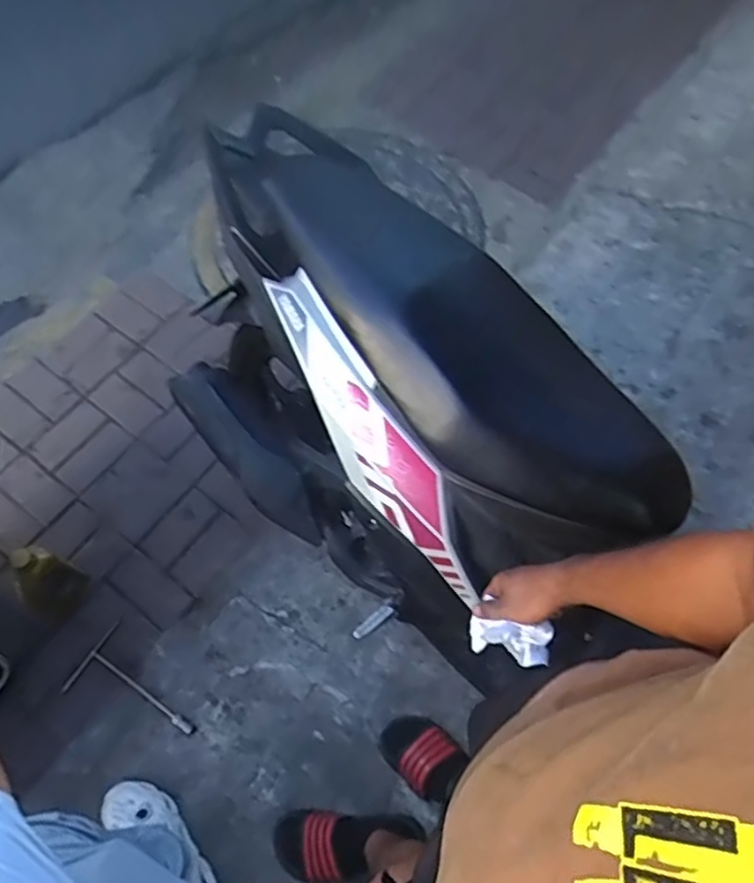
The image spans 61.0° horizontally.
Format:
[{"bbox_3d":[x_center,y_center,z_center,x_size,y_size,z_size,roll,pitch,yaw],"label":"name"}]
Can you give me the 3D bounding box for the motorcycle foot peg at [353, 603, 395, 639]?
[{"bbox_3d":[-0.006,0.286,1.014,0.073,0.013,0.019,-36,73,-16],"label":"motorcycle foot peg"}]

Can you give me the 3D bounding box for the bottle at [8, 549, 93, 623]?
[{"bbox_3d":[-0.709,0.297,1.353,0.090,0.214,0.120,28,68,9],"label":"bottle"}]

